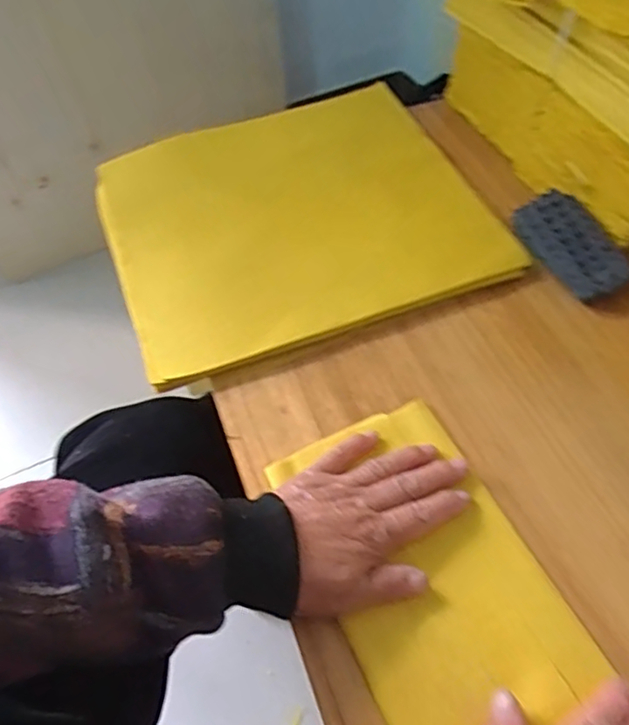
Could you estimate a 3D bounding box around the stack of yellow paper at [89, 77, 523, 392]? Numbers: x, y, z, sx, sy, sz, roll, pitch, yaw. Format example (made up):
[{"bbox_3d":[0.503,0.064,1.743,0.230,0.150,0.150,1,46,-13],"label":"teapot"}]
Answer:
[{"bbox_3d":[-0.020,-0.138,0.559,0.324,0.026,0.284,-19,57,-10],"label":"stack of yellow paper"}]

